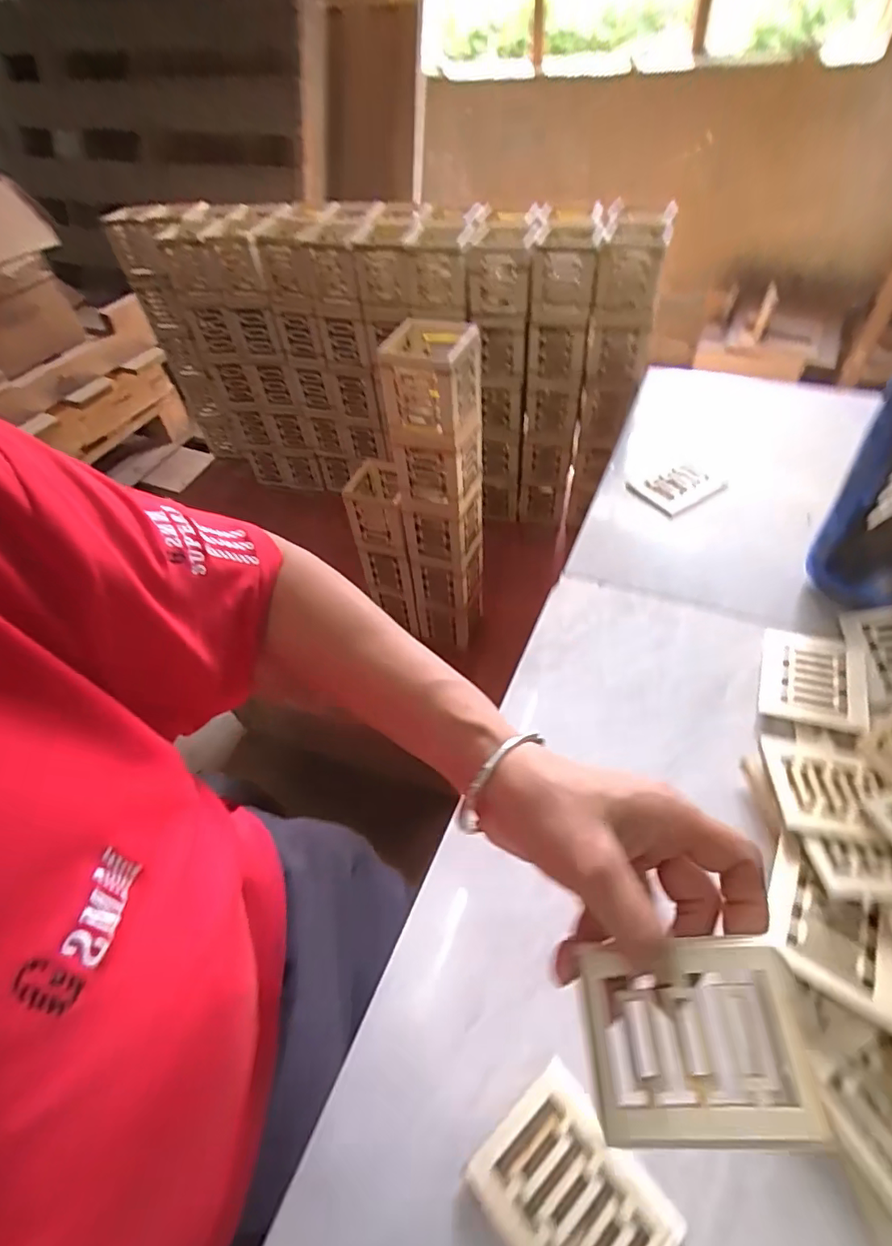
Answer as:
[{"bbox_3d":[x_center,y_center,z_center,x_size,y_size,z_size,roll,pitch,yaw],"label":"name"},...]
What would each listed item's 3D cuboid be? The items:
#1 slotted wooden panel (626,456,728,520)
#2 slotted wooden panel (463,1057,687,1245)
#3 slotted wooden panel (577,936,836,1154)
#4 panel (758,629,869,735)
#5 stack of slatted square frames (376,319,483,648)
[{"bbox_3d":[0.245,-0.144,0.578,0.088,0.010,0.065,-28,54,-17],"label":"slotted wooden panel"},{"bbox_3d":[0.059,0.271,0.258,0.068,0.007,0.080,-35,56,-21],"label":"slotted wooden panel"},{"bbox_3d":[0.097,0.164,0.216,0.079,0.004,0.065,-11,60,12],"label":"slotted wooden panel"},{"bbox_3d":[0.278,0.042,0.416,0.068,0.006,0.082,11,53,23],"label":"panel"},{"bbox_3d":[-0.002,-0.127,0.627,0.079,0.372,0.075,13,54,17],"label":"stack of slatted square frames"}]

